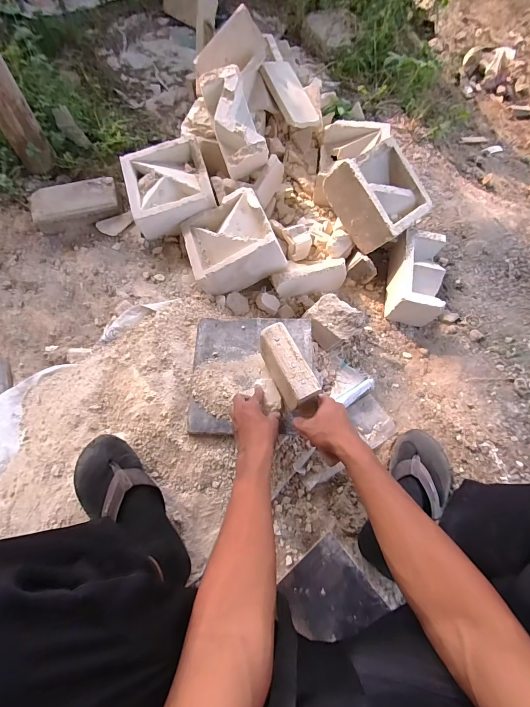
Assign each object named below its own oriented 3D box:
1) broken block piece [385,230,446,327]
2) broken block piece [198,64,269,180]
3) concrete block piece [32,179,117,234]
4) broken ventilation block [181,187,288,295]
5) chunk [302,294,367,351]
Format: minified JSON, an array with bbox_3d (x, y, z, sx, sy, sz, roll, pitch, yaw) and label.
[{"bbox_3d":[0.359,-0.180,0.792,0.106,0.093,0.214,13,67,4],"label":"broken block piece"},{"bbox_3d":[-0.071,-0.557,0.814,0.104,0.111,0.214,-21,99,-10],"label":"broken block piece"},{"bbox_3d":[-0.493,-0.386,0.881,0.216,0.068,0.110,-19,72,-9],"label":"concrete block piece"},{"bbox_3d":[-0.078,-0.265,0.813,0.199,0.103,0.203,-27,63,10],"label":"broken ventilation block"},{"bbox_3d":[0.148,-0.067,0.736,0.081,0.087,0.117,-42,74,-17],"label":"chunk"}]

